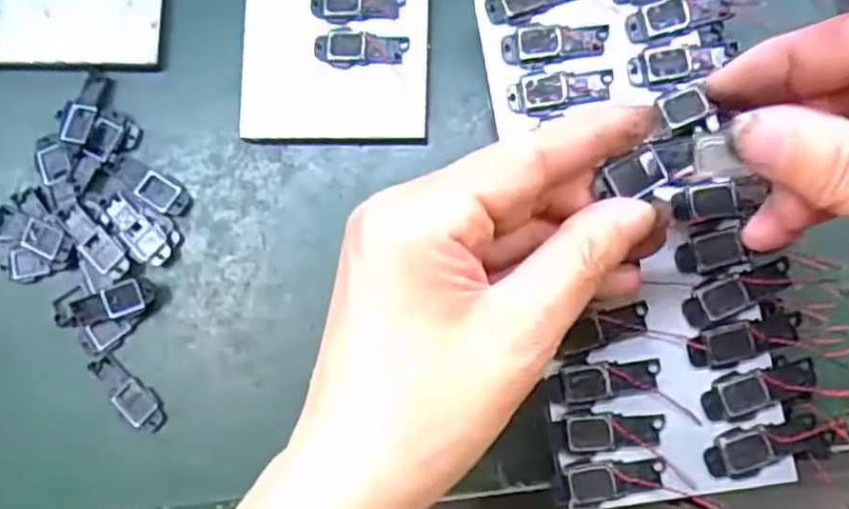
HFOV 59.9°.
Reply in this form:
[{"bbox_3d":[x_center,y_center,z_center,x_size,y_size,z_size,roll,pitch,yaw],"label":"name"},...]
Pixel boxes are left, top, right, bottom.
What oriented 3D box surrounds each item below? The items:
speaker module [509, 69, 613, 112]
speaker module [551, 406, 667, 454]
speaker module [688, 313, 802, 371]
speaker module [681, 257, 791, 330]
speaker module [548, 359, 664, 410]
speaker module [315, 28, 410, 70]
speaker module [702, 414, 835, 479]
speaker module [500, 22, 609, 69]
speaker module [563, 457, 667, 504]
[{"bbox_3d":[0.052,-0.063,0.281,0.039,0.004,0.015,-5,87,5],"label":"speaker module"},{"bbox_3d":[0.067,0.063,0.267,0.040,0.004,0.016,-6,86,5],"label":"speaker module"},{"bbox_3d":[0.114,0.031,0.264,0.039,0.005,0.014,-13,86,5],"label":"speaker module"},{"bbox_3d":[0.113,0.013,0.266,0.040,0.004,0.014,-27,85,3],"label":"speaker module"},{"bbox_3d":[0.066,0.047,0.269,0.040,0.004,0.015,-9,86,5],"label":"speaker module"},{"bbox_3d":[-0.027,-0.088,0.314,0.039,0.005,0.016,1,87,5],"label":"speaker module"},{"bbox_3d":[0.122,0.068,0.260,0.043,0.004,0.017,-12,86,5],"label":"speaker module"},{"bbox_3d":[0.050,-0.081,0.283,0.040,0.004,0.017,-6,87,5],"label":"speaker module"},{"bbox_3d":[0.069,0.081,0.265,0.034,0.004,0.013,-11,86,5],"label":"speaker module"}]

